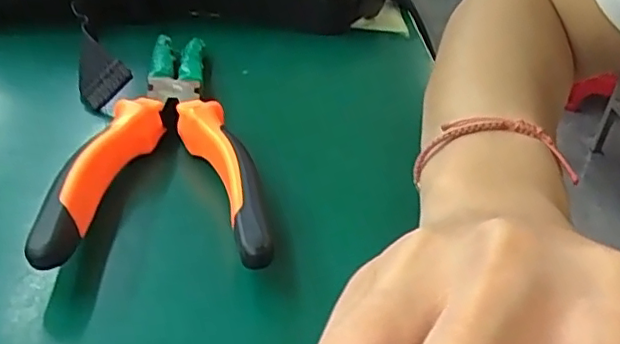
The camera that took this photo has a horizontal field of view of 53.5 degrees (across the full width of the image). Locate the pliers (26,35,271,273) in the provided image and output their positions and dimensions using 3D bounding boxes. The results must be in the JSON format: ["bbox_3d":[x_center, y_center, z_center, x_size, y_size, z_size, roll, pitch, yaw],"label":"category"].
[{"bbox_3d":[-0.065,-0.019,0.280,0.076,0.031,0.184,-1,36,-10],"label":"pliers"}]

